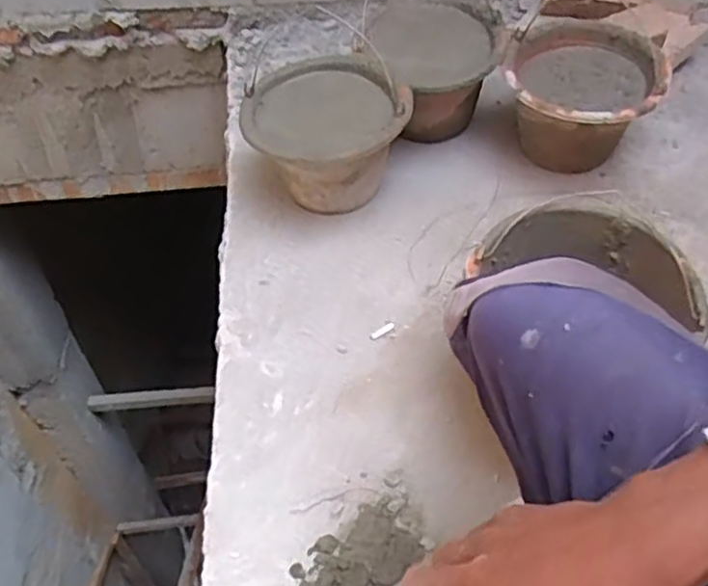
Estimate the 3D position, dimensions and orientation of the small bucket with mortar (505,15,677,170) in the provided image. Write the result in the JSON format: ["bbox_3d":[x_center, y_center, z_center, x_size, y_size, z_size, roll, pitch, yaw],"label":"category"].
[{"bbox_3d":[0.360,-0.306,1.145,0.233,0.171,0.248,0,51,0],"label":"small bucket with mortar"}]

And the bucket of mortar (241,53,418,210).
[{"bbox_3d":[-0.049,-0.255,1.117,0.239,0.159,0.236,0,51,0],"label":"bucket of mortar"}]

